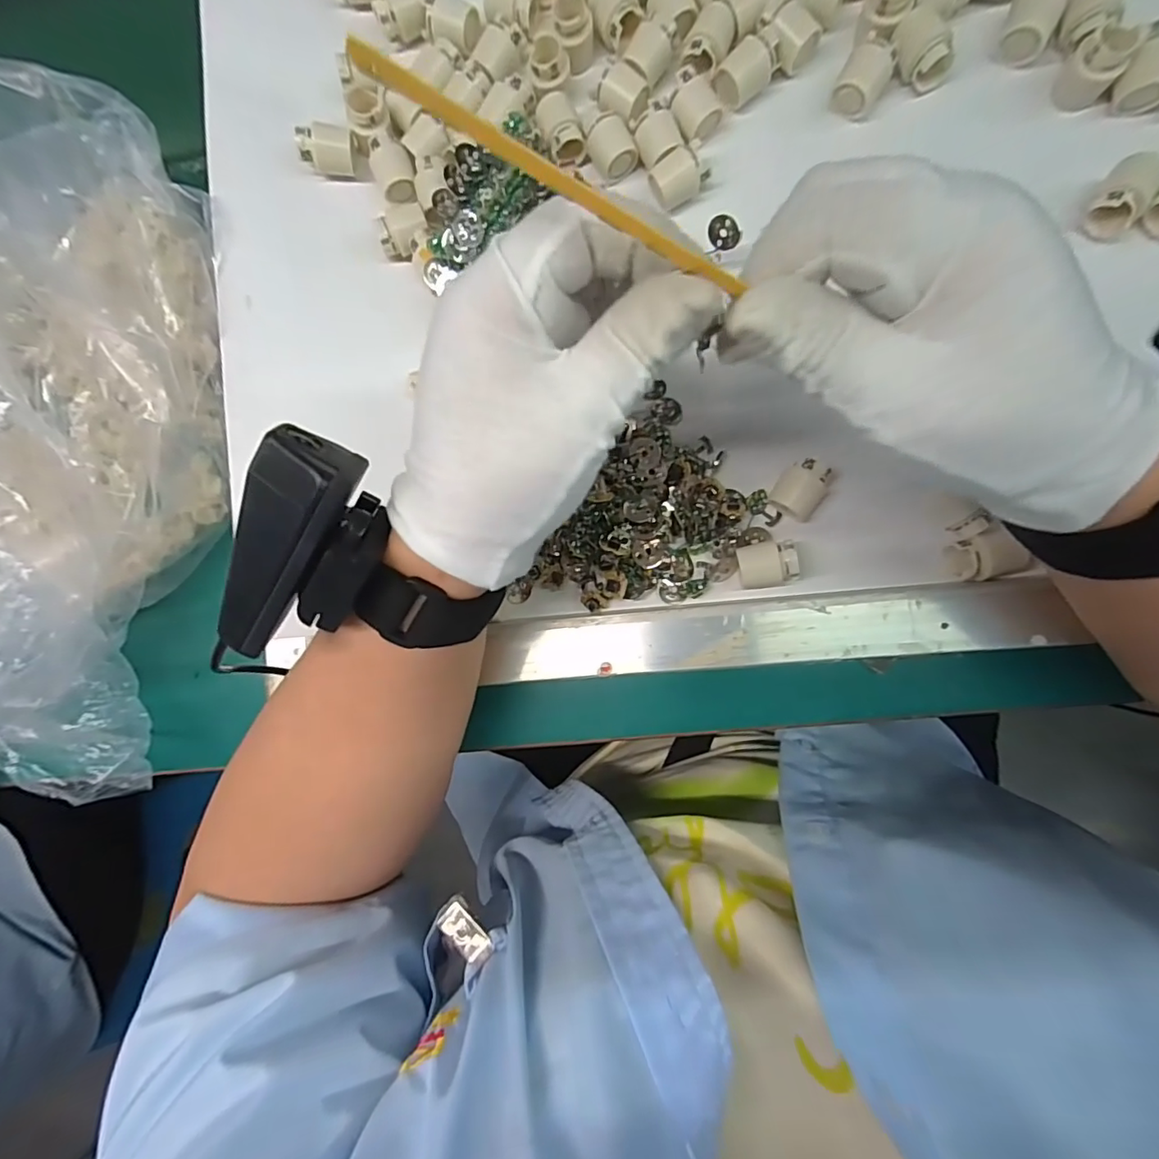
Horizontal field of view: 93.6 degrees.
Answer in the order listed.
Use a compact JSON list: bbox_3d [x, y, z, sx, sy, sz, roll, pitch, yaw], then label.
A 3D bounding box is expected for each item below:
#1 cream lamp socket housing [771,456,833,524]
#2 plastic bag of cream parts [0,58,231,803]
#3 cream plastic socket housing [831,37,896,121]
[{"bbox_3d":[0.104,-0.041,0.256,0.022,0.015,0.026,38,92,6],"label":"cream lamp socket housing"},{"bbox_3d":[-0.313,-0.093,0.263,0.249,0.113,0.303,9,89,7],"label":"plastic bag of cream parts"},{"bbox_3d":[0.135,-0.237,0.260,0.021,0.019,0.025,32,92,7],"label":"cream plastic socket housing"}]

